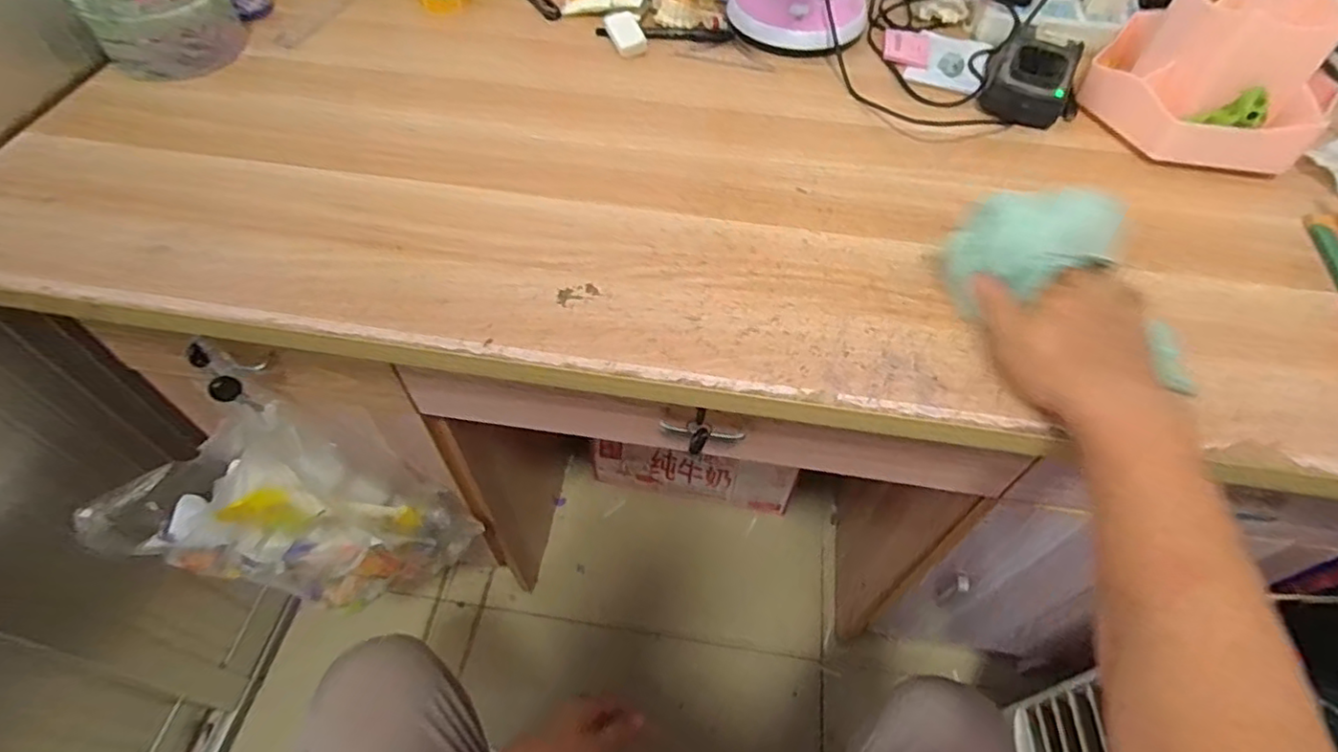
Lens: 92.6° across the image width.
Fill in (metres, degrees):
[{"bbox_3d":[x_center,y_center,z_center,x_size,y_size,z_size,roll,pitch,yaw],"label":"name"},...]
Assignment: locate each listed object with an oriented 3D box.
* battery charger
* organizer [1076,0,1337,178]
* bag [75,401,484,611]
[{"bbox_3d":[0.330,-0.275,0.586,0.073,0.044,0.108,26,57,16],"label":"battery charger"},{"bbox_3d":[0.463,-0.259,0.533,0.176,0.124,0.131,34,60,21],"label":"organizer"},{"bbox_3d":[-0.384,0.128,0.632,0.332,0.268,0.097,2,53,-1],"label":"bag"}]

